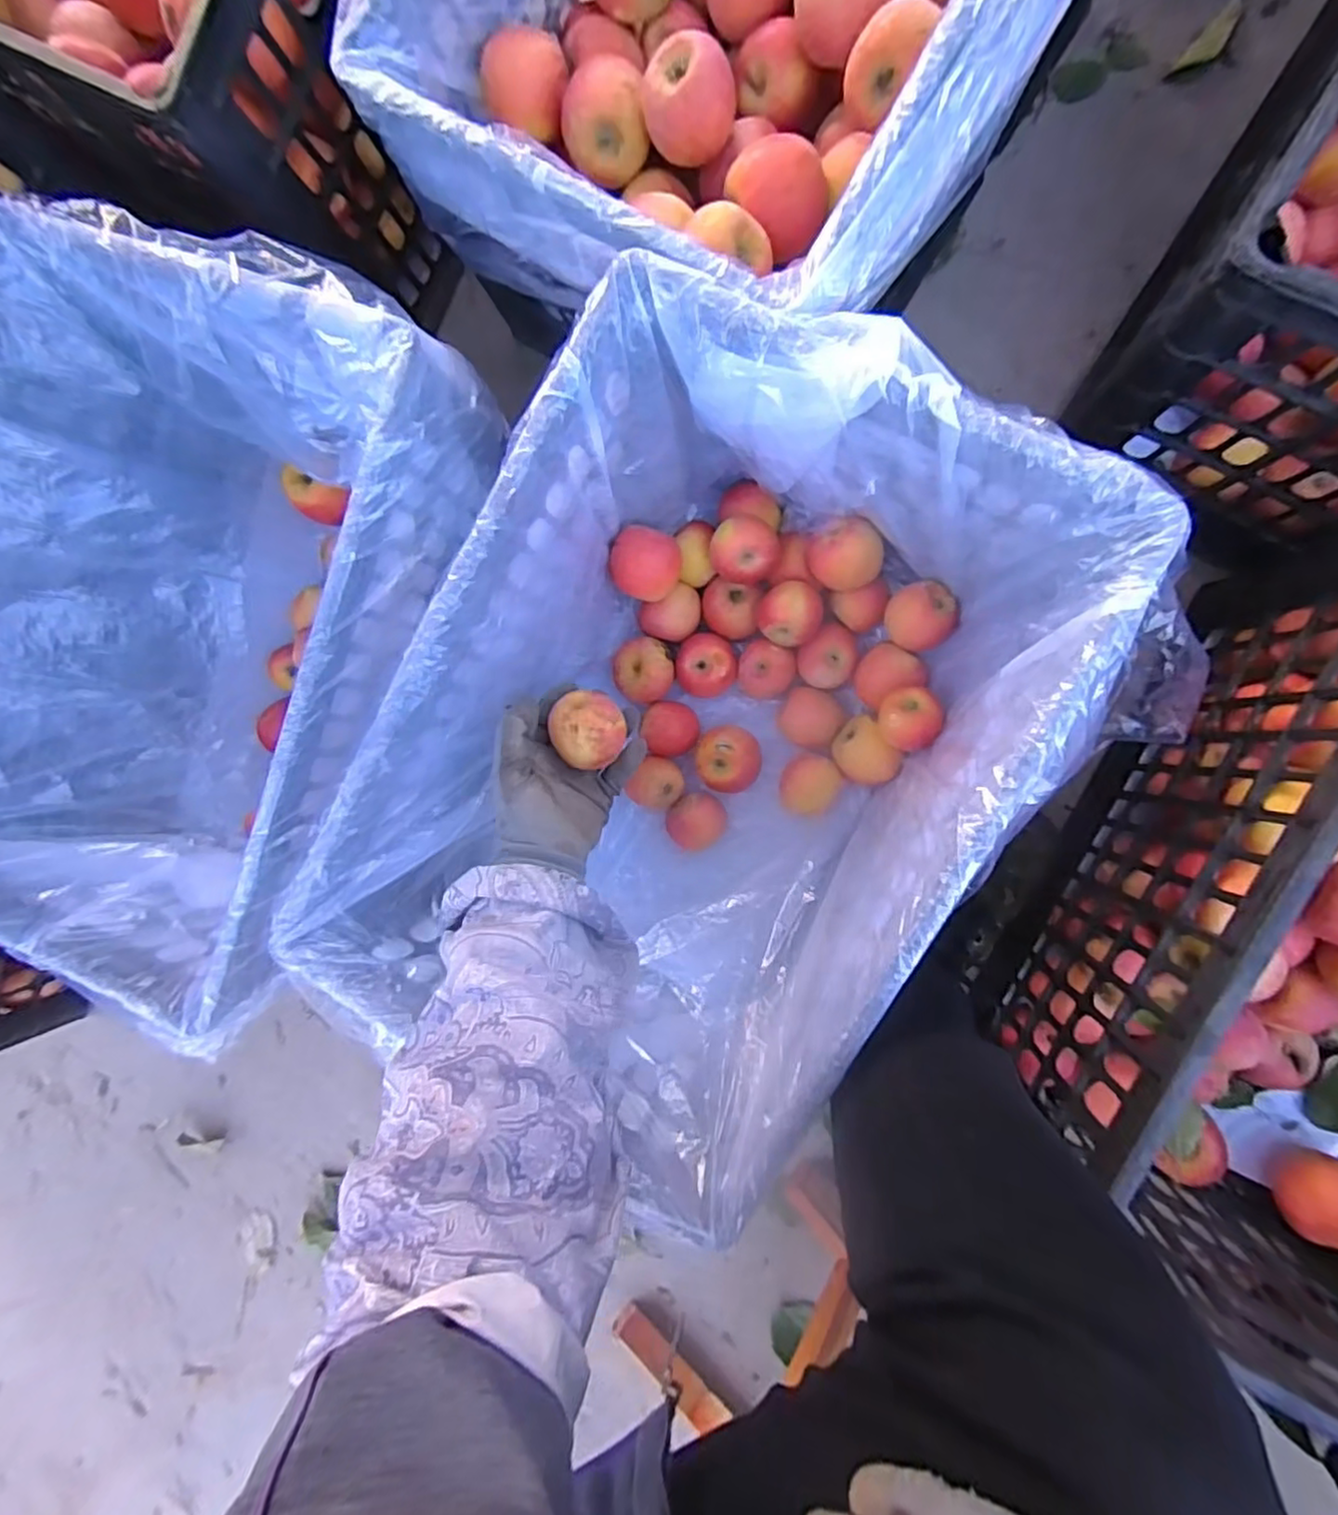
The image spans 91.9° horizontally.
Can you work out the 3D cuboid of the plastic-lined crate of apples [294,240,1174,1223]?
[{"bbox_3d":[0.029,0.005,0.485,0.380,0.250,0.517,30,97,6],"label":"plastic-lined crate of apples"}]

